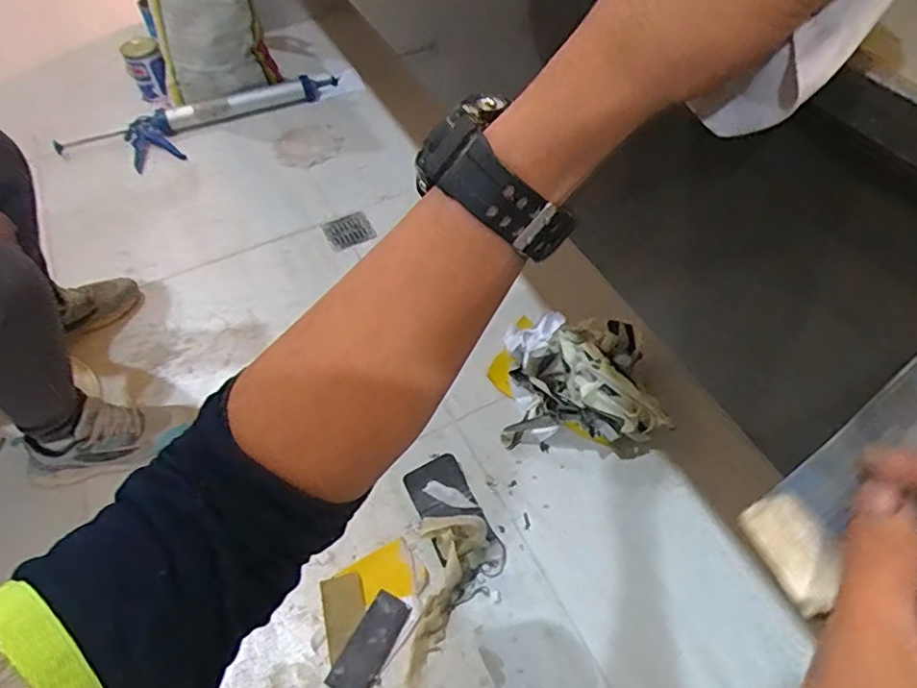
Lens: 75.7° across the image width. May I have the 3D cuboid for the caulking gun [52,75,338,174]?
[{"bbox_3d":[-0.682,-0.607,1.590,0.730,0.071,0.203,-27,57,-16],"label":"caulking gun"}]

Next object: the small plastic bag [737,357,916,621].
[{"bbox_3d":[0.162,0.056,0.222,0.104,0.011,0.061,-47,54,22],"label":"small plastic bag"}]

